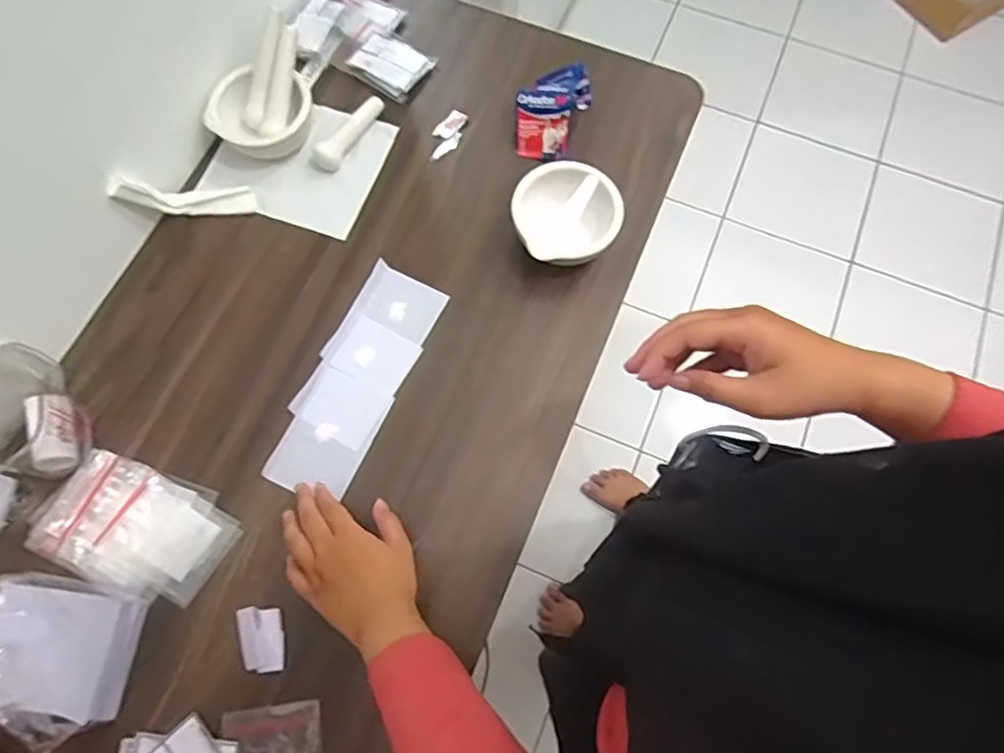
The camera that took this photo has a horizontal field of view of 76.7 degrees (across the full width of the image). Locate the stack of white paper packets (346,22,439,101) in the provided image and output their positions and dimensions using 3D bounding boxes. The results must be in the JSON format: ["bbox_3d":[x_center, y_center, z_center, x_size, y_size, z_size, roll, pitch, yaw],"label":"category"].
[{"bbox_3d":[-0.124,-0.338,0.678,0.088,0.014,0.065,34,74,10],"label":"stack of white paper packets"}]

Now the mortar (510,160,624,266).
[{"bbox_3d":[0.060,-0.143,0.594,0.096,0.055,0.092,0,71,-1],"label":"mortar"}]

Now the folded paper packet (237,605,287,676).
[{"bbox_3d":[-0.187,0.204,0.492,0.031,0.008,0.050,-11,71,-4],"label":"folded paper packet"}]

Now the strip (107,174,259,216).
[{"bbox_3d":[-0.303,-0.167,0.604,0.124,0.037,0.031,-6,66,-43],"label":"strip"}]

